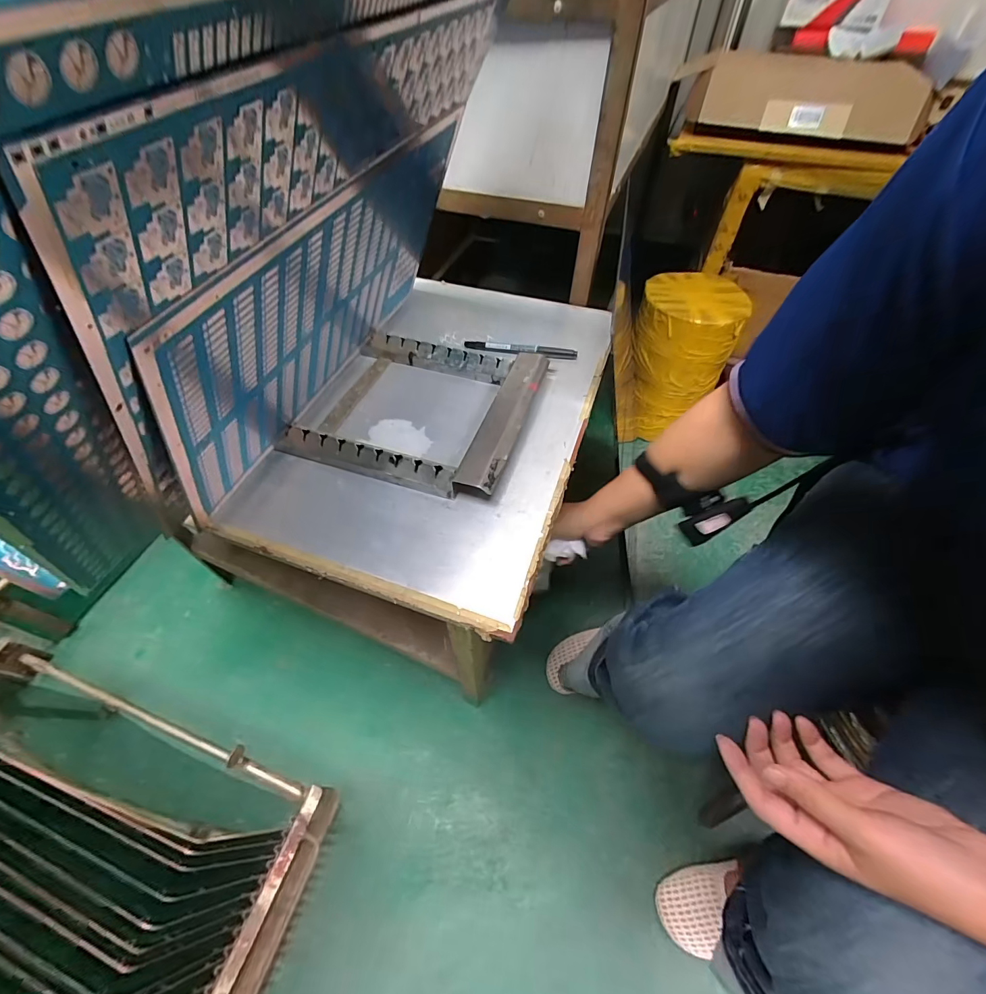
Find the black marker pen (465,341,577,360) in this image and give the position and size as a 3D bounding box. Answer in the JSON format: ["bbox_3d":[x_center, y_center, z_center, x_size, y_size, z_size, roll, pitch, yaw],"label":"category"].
[{"bbox_3d":[0.033,-0.181,0.515,0.135,0.013,0.016,10,55,6],"label":"black marker pen"}]

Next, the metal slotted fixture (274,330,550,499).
[{"bbox_3d":[-0.074,-0.096,0.439,0.218,0.032,0.188,17,56,11],"label":"metal slotted fixture"}]

